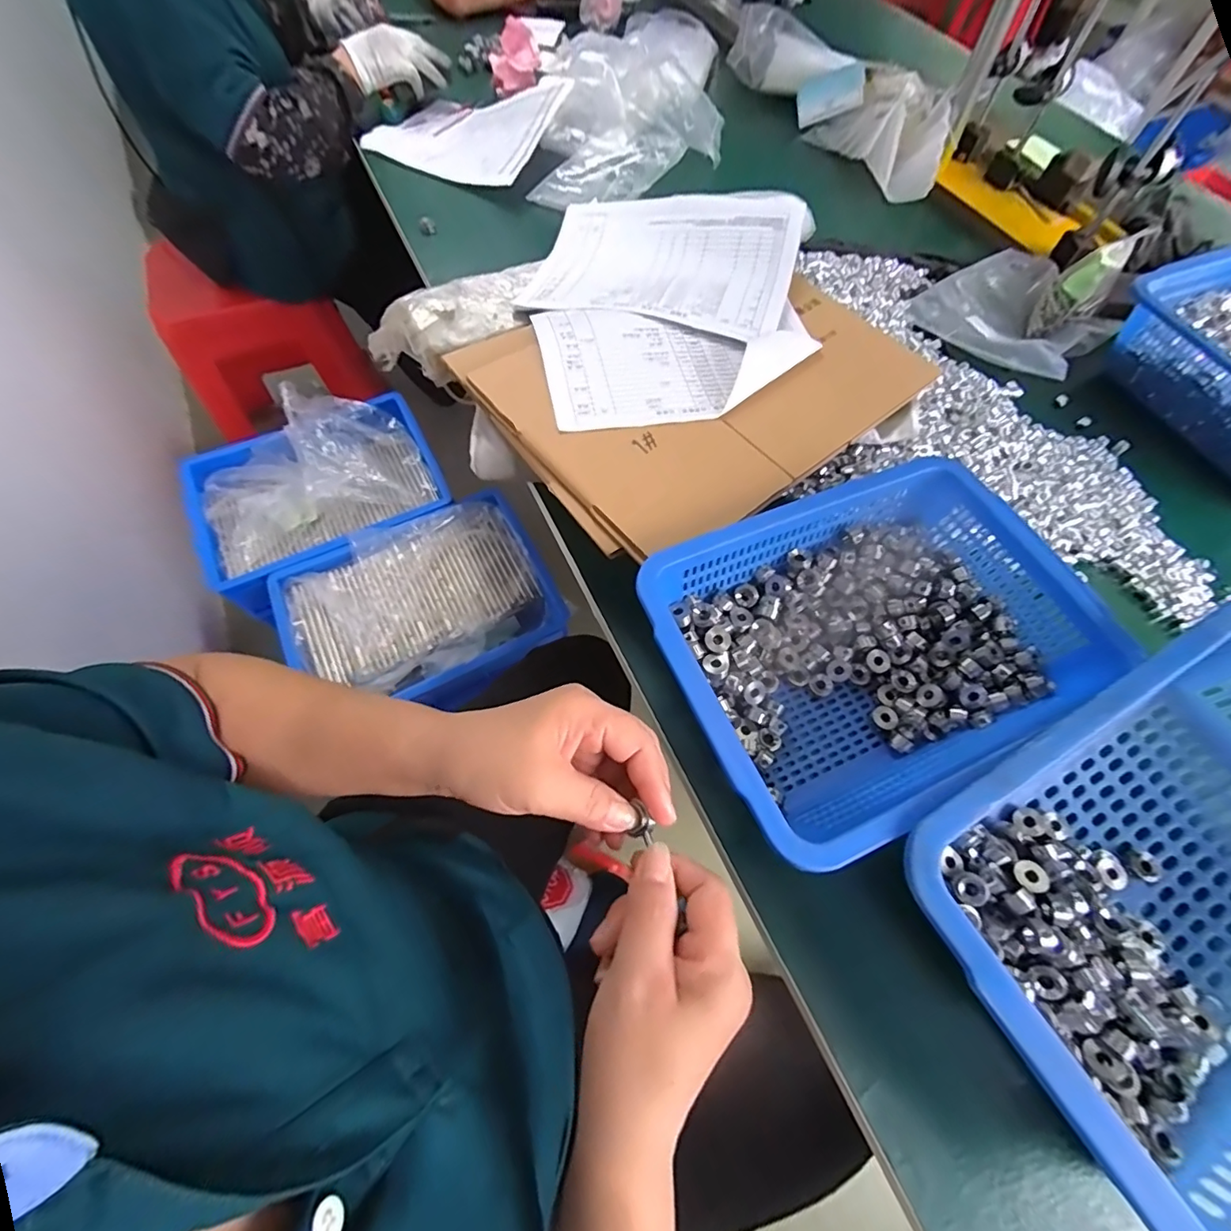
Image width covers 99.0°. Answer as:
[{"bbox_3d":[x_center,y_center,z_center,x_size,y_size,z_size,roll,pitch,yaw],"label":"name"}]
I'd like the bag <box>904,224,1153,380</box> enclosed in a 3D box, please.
[{"bbox_3d":[0.504,-0.390,0.633,0.237,0.069,0.181,-35,70,-17],"label":"bag"}]

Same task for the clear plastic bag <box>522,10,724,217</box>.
[{"bbox_3d":[0.030,-0.761,0.790,0.271,0.118,0.321,5,64,1],"label":"clear plastic bag"}]

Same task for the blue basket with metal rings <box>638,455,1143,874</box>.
[{"bbox_3d":[0.195,0.020,0.413,0.313,0.094,0.227,-23,67,-13],"label":"blue basket with metal rings"}]

